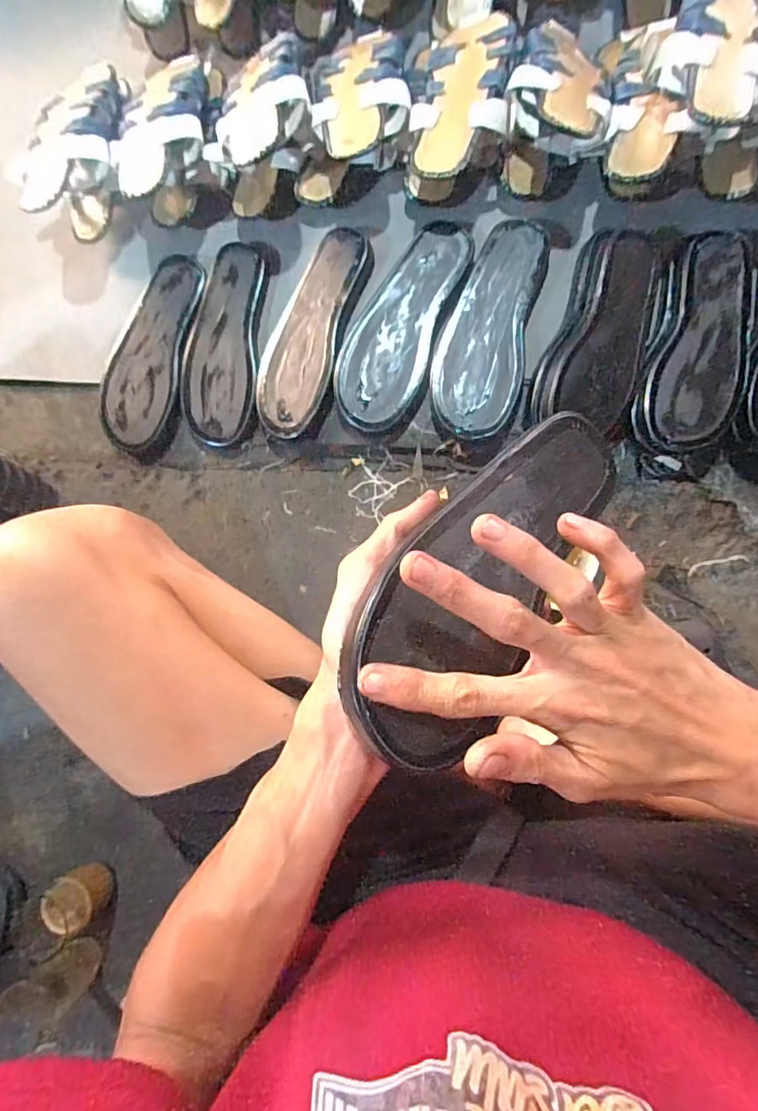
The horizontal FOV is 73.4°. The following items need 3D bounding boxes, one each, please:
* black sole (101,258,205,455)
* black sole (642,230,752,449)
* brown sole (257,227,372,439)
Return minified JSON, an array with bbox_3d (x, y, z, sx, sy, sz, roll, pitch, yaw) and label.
[{"bbox_3d":[-0.294,-0.266,0.655,0.095,0.019,0.258,13,86,6],"label":"black sole"},{"bbox_3d":[0.359,-0.235,0.556,0.100,0.012,0.239,13,87,6],"label":"black sole"},{"bbox_3d":[-0.086,-0.271,0.618,0.098,0.013,0.250,18,90,22],"label":"brown sole"}]

